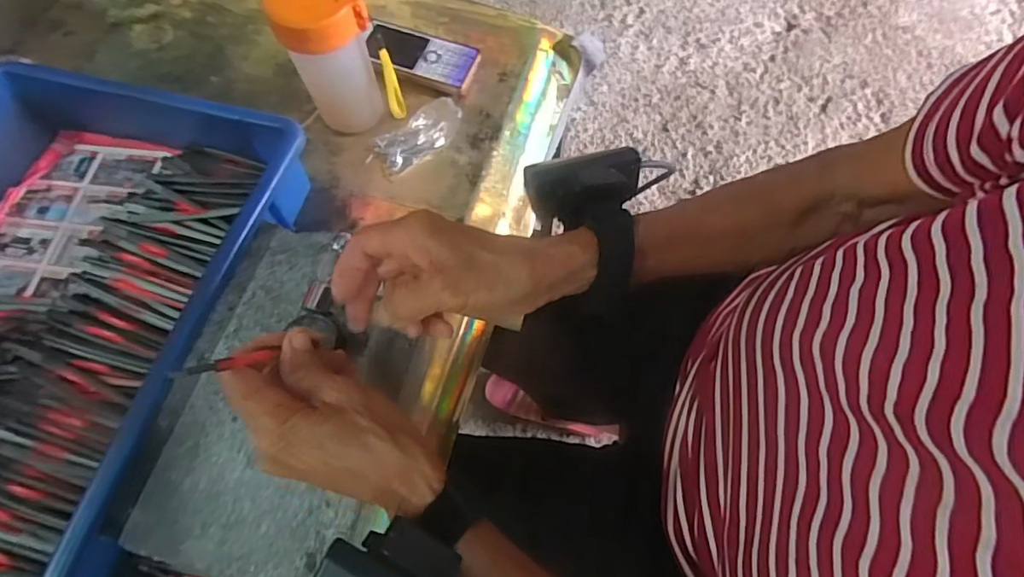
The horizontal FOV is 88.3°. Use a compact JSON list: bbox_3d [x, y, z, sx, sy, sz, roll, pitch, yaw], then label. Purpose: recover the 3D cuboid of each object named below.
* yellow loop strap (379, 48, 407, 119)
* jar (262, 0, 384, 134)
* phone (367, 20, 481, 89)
[{"bbox_3d":[-0.106,-0.178,0.470,0.014,0.078,0.008,-12,67,-7],"label":"yellow loop strap"},{"bbox_3d":[-0.152,-0.189,0.451,0.066,0.138,0.061,1,67,-2],"label":"jar"},{"bbox_3d":[-0.094,-0.233,0.531,0.114,0.019,0.052,20,67,7],"label":"phone"}]

